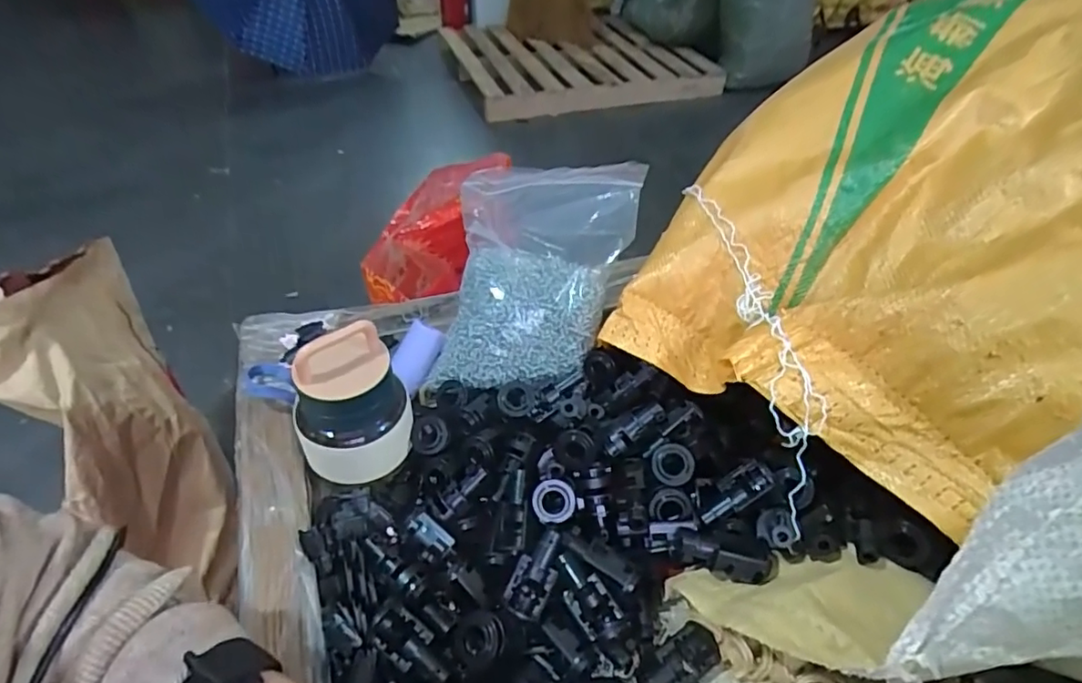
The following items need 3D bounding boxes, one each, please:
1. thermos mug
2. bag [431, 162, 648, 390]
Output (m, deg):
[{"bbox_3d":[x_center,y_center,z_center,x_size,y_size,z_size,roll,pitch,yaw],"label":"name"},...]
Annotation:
[{"bbox_3d":[-0.128,0.044,0.388,0.062,0.108,0.065,1,44,-1],"label":"thermos mug"},{"bbox_3d":[0.001,-0.064,0.462,0.139,0.126,0.169,8,44,6],"label":"bag"}]

